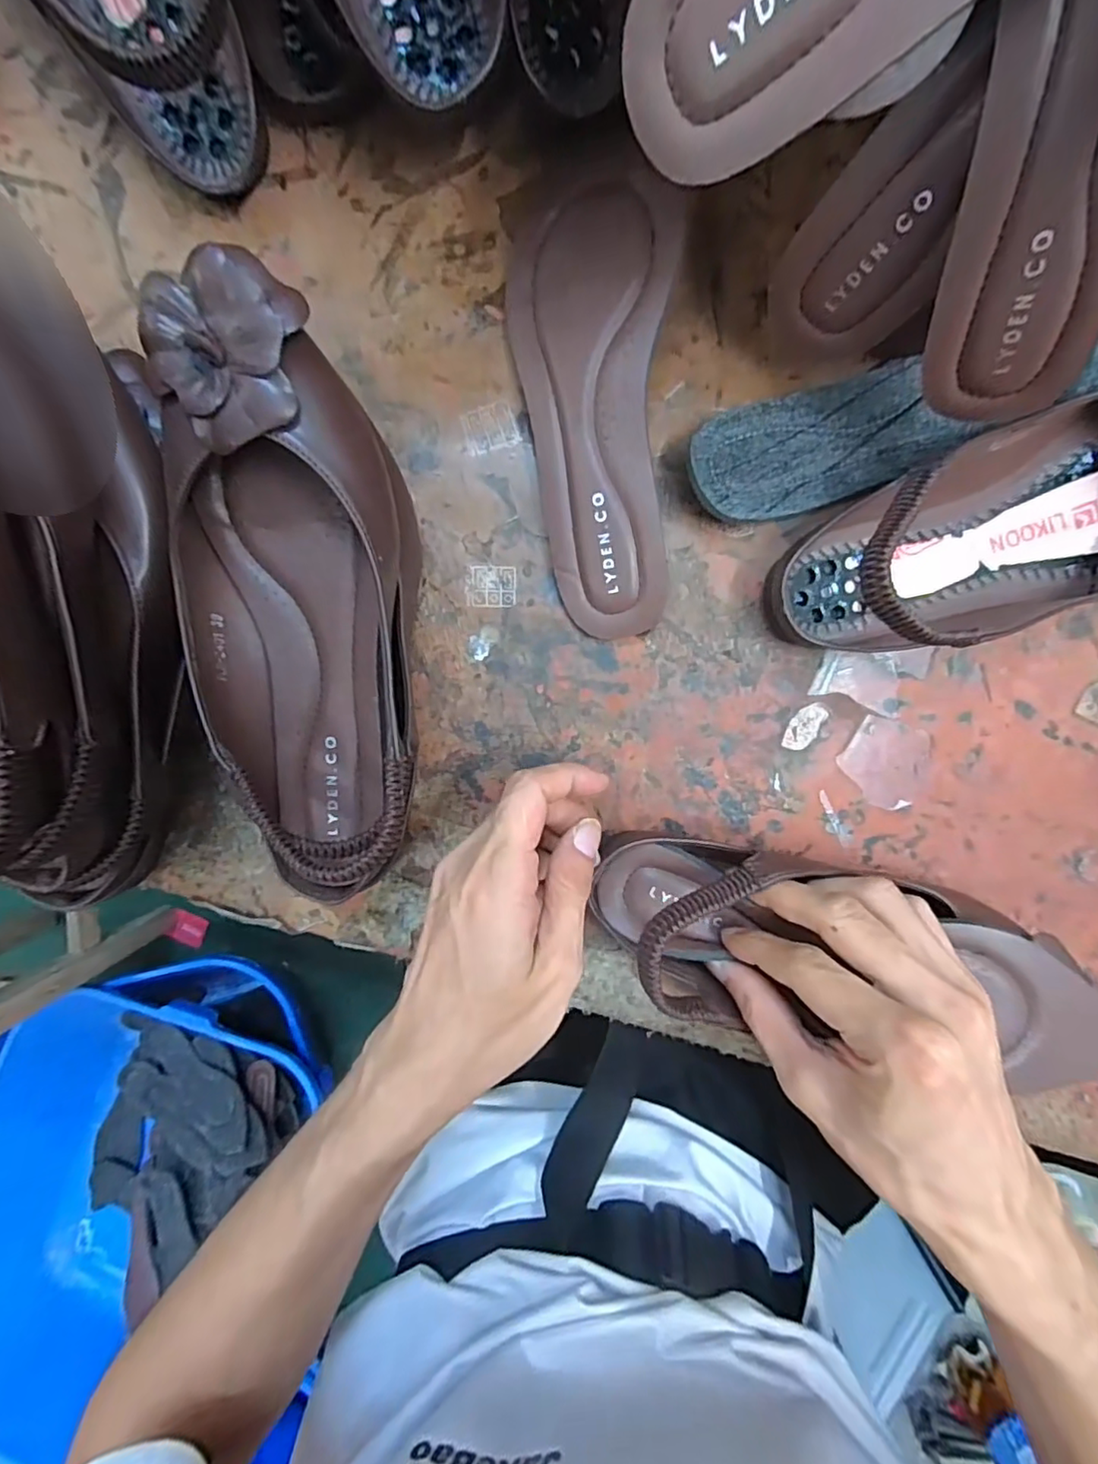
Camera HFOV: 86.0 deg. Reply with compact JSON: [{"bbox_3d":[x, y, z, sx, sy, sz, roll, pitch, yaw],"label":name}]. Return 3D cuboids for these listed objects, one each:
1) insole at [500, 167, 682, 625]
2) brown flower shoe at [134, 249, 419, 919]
[{"bbox_3d":[0.021,-0.152,0.278,0.072,0.031,0.207,-3,96,1],"label":"insole"},{"bbox_3d":[-0.105,-0.049,0.260,0.092,0.090,0.242,-8,96,1],"label":"brown flower shoe"}]

